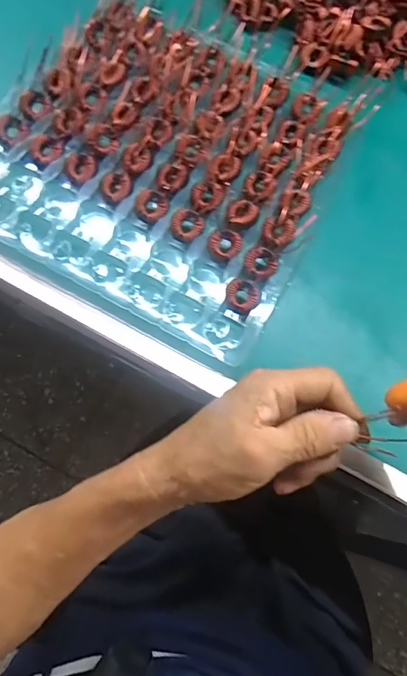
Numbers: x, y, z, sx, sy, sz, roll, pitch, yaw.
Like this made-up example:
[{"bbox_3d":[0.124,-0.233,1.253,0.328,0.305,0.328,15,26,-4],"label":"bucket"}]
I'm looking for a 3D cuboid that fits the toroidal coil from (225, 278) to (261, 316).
[{"bbox_3d":[0.030,-0.033,0.332,0.027,0.009,0.024,25,75,7],"label":"toroidal coil"}]

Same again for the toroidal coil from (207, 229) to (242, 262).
[{"bbox_3d":[0.017,-0.076,0.345,0.027,0.007,0.023,1,74,0],"label":"toroidal coil"}]

